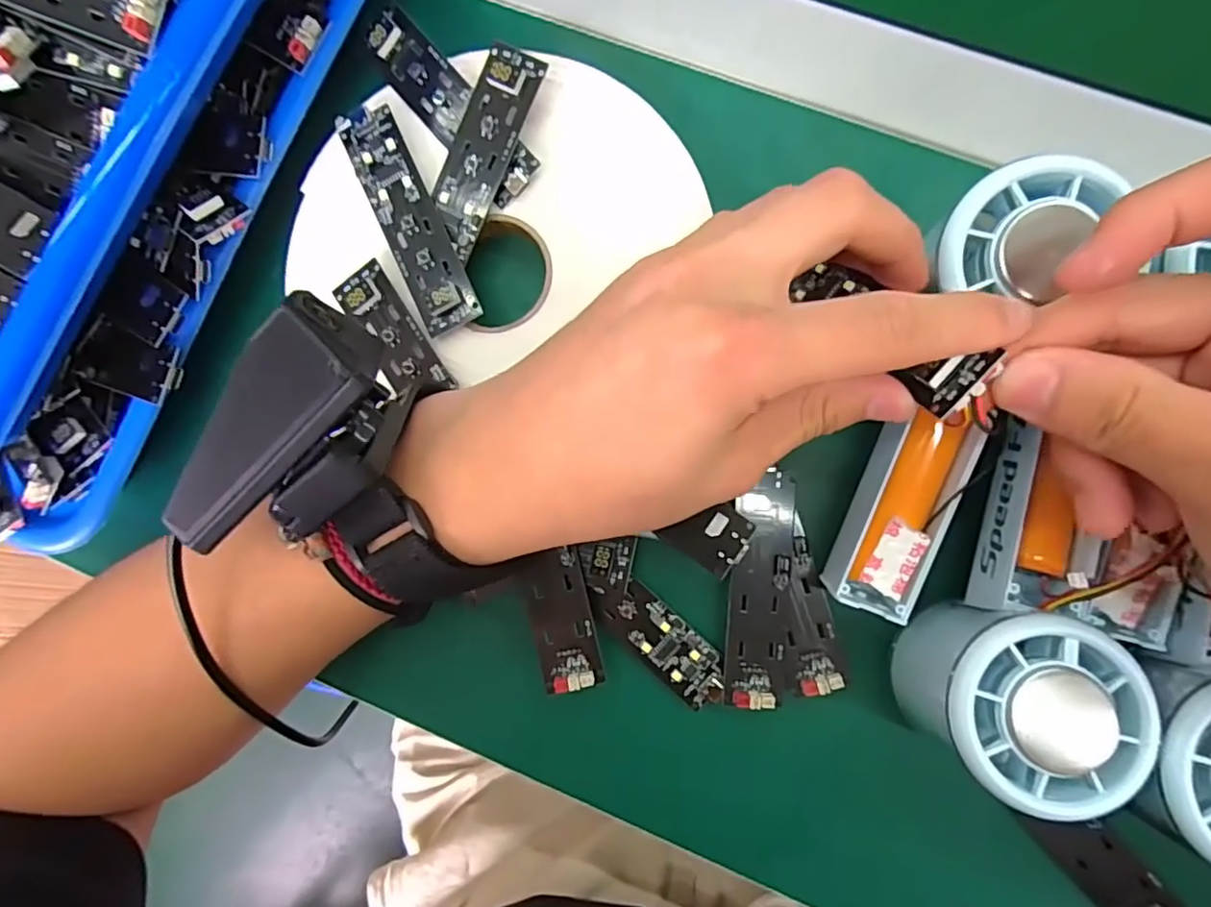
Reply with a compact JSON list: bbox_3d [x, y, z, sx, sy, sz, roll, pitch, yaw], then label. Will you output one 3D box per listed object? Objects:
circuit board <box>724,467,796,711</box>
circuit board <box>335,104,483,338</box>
[{"bbox_3d":[0.060,0.053,0.234,0.023,0.005,0.088,4,90,6],"label":"circuit board"},{"bbox_3d":[-0.077,-0.092,0.236,0.023,0.008,0.091,-25,87,5],"label":"circuit board"}]

